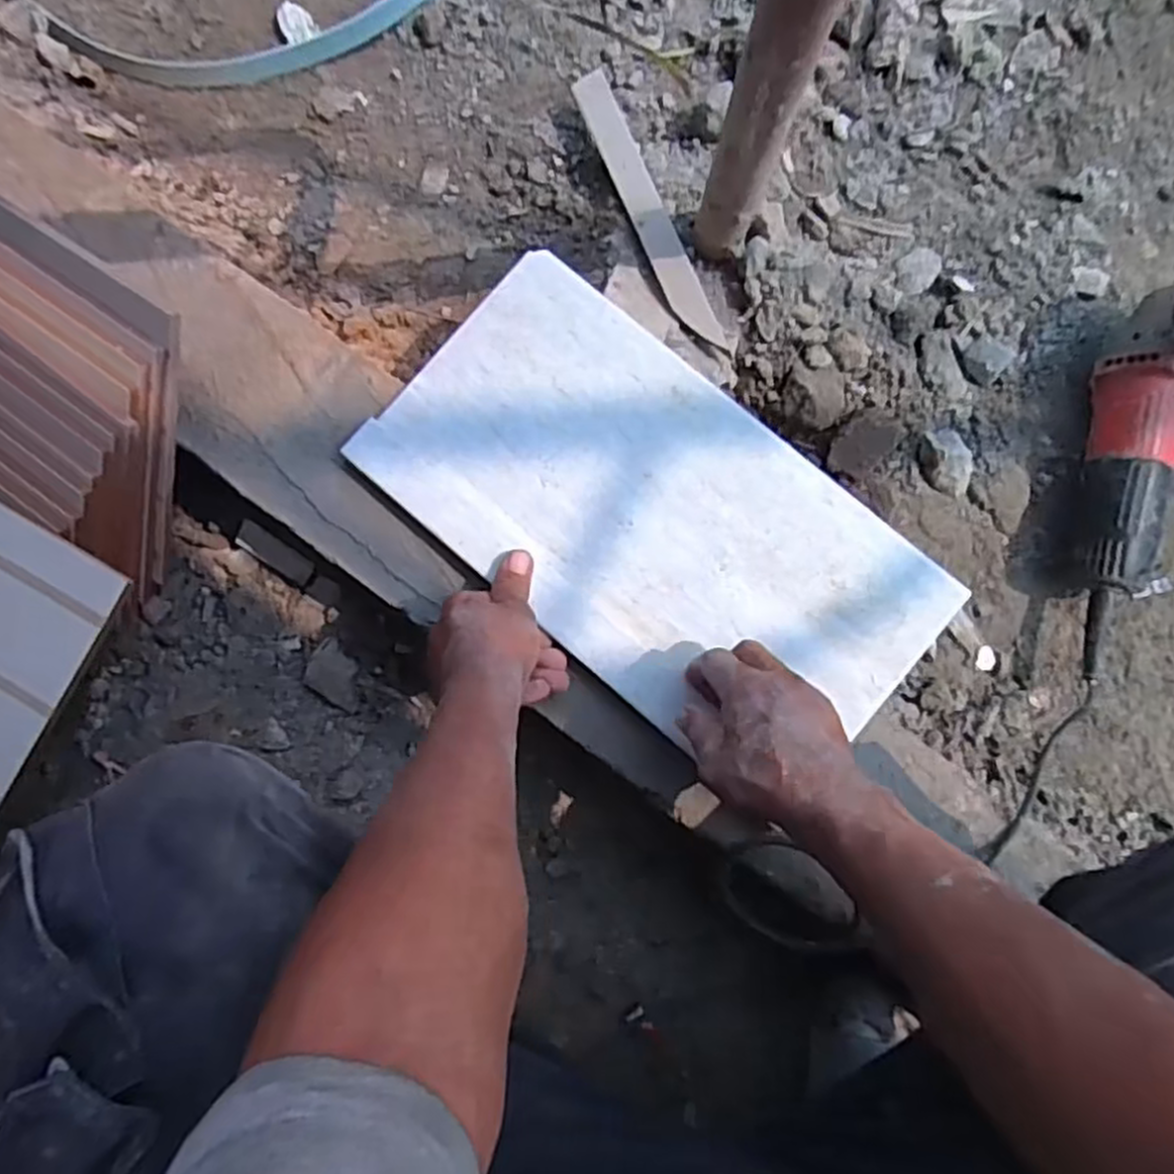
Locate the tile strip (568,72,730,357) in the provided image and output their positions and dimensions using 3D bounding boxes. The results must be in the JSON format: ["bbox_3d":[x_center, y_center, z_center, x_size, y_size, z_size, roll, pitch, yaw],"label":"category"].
[{"bbox_3d":[0.049,-0.319,0.642,0.029,0.013,0.275,-23,80,11],"label":"tile strip"}]

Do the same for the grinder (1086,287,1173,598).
[{"bbox_3d":[0.458,-0.122,0.616,0.098,0.093,0.260,11,85,5],"label":"grinder"}]

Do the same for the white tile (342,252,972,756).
[{"bbox_3d":[0.045,-0.046,0.537,0.393,0.010,0.207,40,85,5],"label":"white tile"}]

